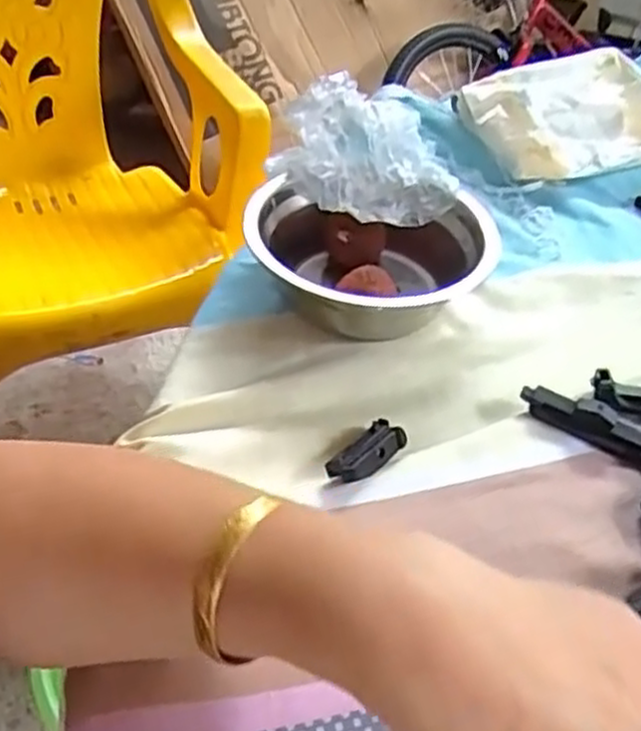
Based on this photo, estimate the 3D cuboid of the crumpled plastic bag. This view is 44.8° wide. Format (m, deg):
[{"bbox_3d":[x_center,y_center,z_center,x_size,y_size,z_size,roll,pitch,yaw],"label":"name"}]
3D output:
[{"bbox_3d":[0.028,-0.120,0.439,0.079,0.053,0.084,-27,54,-30],"label":"crumpled plastic bag"}]

